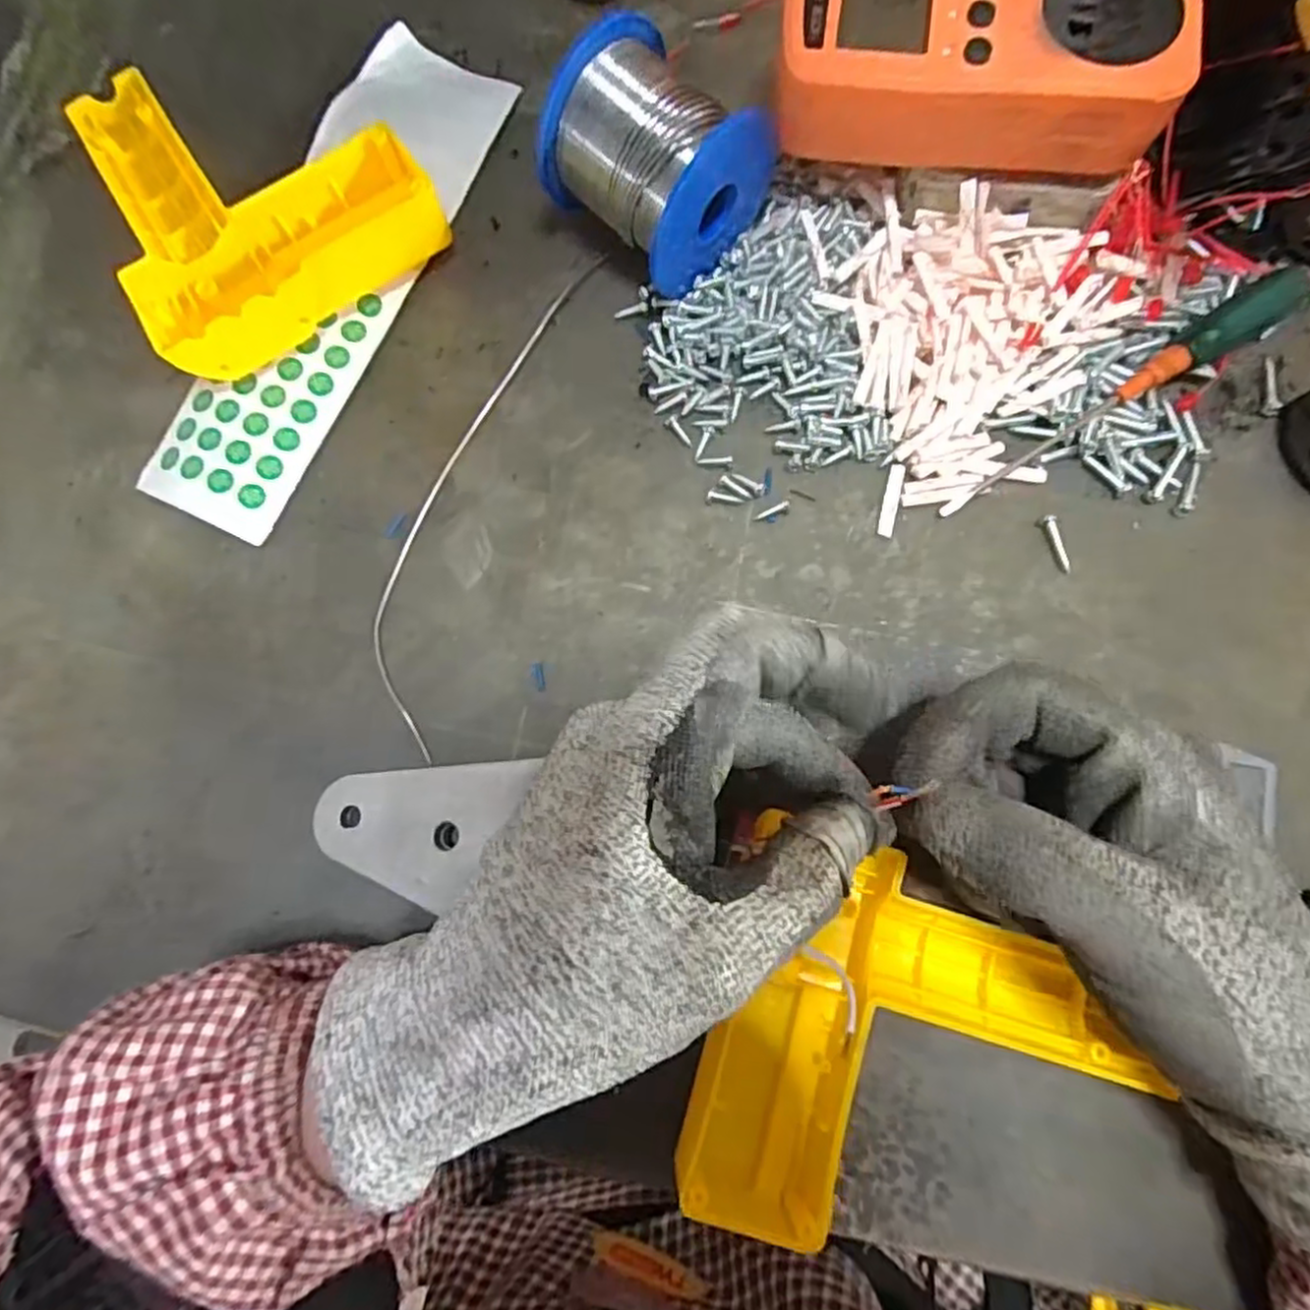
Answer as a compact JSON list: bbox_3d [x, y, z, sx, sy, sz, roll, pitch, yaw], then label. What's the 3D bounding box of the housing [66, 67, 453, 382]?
[{"bbox_3d":[-0.165,-0.187,0.276,0.113,0.033,0.137,-38,82,-4],"label":"housing"}]

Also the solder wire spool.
[{"bbox_3d":[0.000,-0.180,0.256,0.066,0.058,0.063,42,85,7],"label":"solder wire spool"}]

